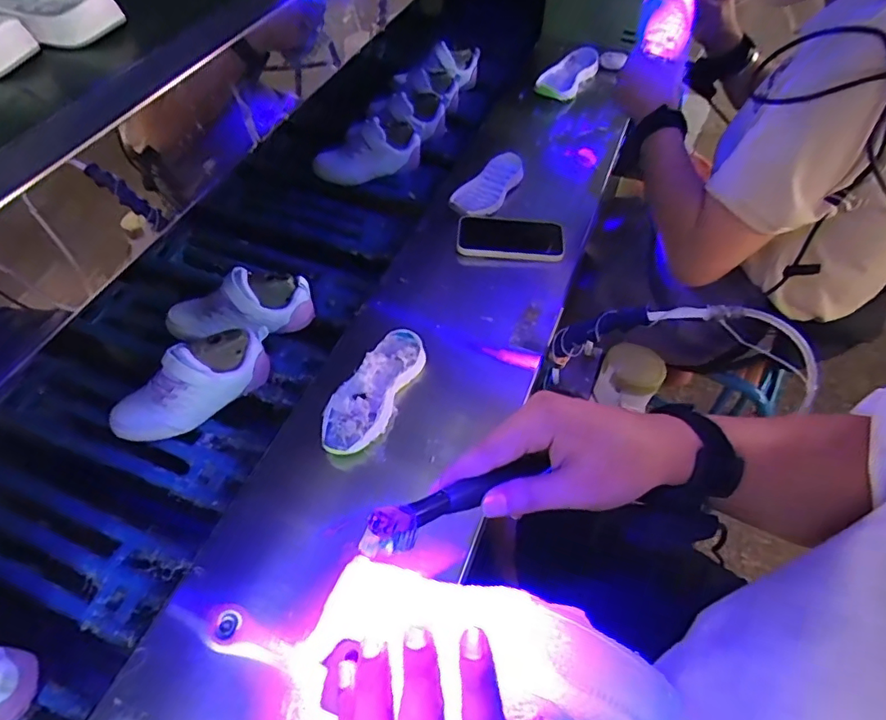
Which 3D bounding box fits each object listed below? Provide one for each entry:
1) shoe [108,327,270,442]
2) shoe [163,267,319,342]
[{"bbox_3d":[-0.288,0.026,0.620,0.186,0.085,0.062,-34,63,-9],"label":"shoe"},{"bbox_3d":[-0.261,-0.059,0.675,0.185,0.065,0.081,-7,56,-8],"label":"shoe"}]

